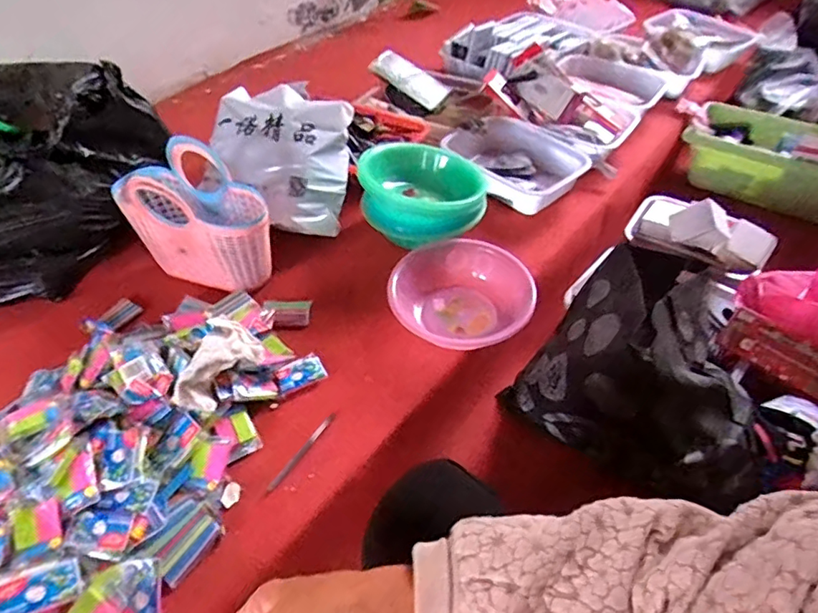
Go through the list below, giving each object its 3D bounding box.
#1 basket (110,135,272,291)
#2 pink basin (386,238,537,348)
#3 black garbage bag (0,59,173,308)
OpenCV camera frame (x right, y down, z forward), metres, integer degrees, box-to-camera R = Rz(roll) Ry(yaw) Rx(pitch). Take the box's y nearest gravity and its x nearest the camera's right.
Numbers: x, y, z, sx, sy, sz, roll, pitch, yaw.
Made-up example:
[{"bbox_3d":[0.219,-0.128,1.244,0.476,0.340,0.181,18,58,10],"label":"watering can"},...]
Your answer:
[{"bbox_3d":[-0.353,-0.147,0.930,0.240,0.213,0.126,19,49,19],"label":"basket"},{"bbox_3d":[0.088,-0.006,0.919,0.218,0.085,0.219,-1,46,1],"label":"pink basin"},{"bbox_3d":[-0.748,-0.237,1.018,0.395,0.270,0.497,15,48,16],"label":"black garbage bag"}]

